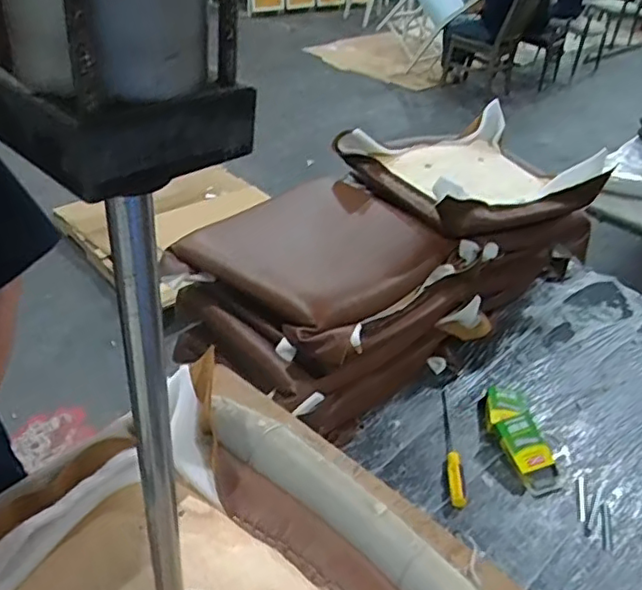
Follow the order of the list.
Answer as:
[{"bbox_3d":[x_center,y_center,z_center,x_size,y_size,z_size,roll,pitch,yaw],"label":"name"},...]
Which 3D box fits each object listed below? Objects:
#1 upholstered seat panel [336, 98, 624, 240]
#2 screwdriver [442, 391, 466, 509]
[{"bbox_3d":[0.378,-0.311,1.536,0.544,0.137,0.431,-16,42,-28],"label":"upholstered seat panel"},{"bbox_3d":[0.262,0.294,1.237,0.031,0.030,0.296,6,37,-2],"label":"screwdriver"}]

